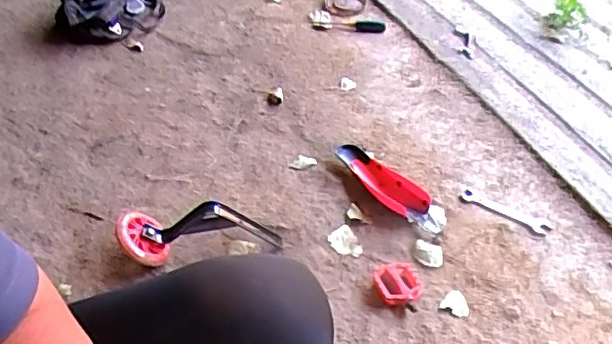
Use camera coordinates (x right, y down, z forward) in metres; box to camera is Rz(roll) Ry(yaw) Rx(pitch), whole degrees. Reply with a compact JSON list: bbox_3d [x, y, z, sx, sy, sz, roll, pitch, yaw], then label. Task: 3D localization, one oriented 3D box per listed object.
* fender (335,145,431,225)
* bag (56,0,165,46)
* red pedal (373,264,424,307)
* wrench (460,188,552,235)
[{"bbox_3d":[0.158,0.015,1.187,0.082,0.038,0.261,-26,51,-28],"label":"fender"},{"bbox_3d":[-0.561,-0.495,1.630,0.280,0.108,0.320,-11,47,-14],"label":"bag"},{"bbox_3d":[0.160,0.197,1.004,0.085,0.026,0.085,2,45,-2],"label":"red pedal"},{"bbox_3d":[0.399,0.077,1.139,0.179,0.008,0.042,25,47,21],"label":"wrench"}]

